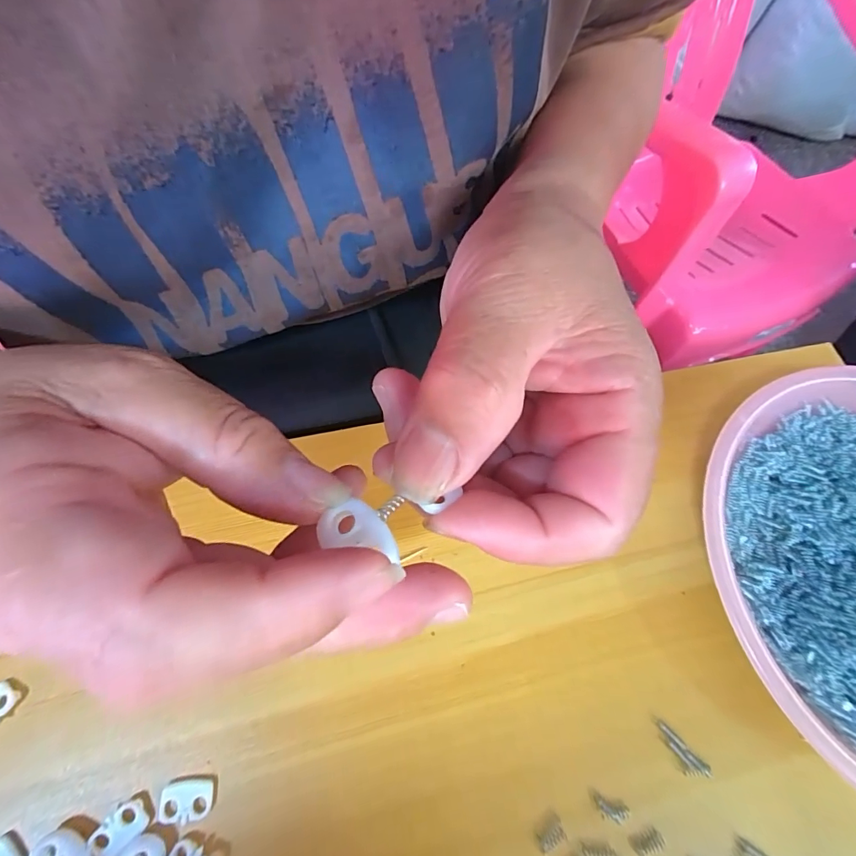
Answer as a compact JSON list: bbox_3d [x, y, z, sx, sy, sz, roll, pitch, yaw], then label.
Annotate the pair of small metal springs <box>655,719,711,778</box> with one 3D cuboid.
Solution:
[{"bbox_3d":[0.104,0.134,0.175,0.008,0.004,0.025,-40,70,-18],"label":"pair of small metal springs"}]

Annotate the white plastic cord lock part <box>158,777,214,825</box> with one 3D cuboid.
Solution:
[{"bbox_3d":[-0.090,0.138,0.157,0.018,0.004,0.013,-3,64,-2],"label":"white plastic cord lock part"}]

